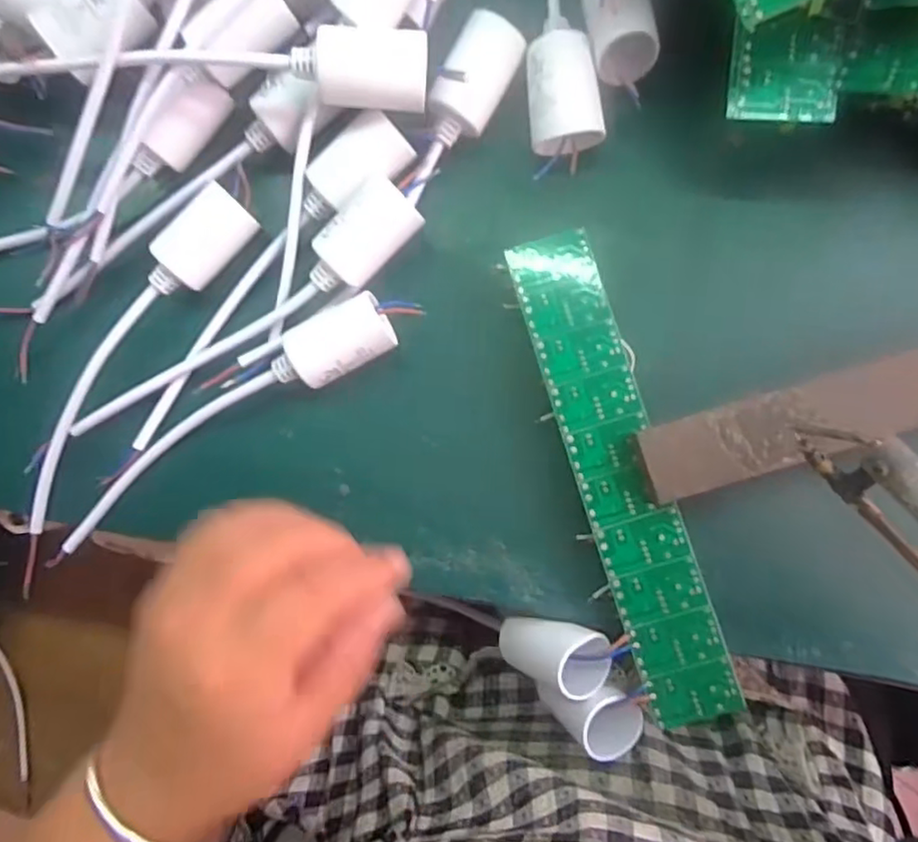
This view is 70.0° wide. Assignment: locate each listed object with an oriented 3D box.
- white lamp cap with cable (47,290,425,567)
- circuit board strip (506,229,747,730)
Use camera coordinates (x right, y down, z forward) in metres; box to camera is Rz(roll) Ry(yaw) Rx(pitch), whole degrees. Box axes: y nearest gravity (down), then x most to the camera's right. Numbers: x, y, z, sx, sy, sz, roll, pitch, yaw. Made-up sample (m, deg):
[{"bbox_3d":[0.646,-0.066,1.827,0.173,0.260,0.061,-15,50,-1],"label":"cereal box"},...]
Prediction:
[{"bbox_3d":[-0.105,-0.001,0.292,0.196,0.027,0.024,-31,84,3],"label":"white lamp cap with cable"},{"bbox_3d":[0.067,0.021,0.276,0.035,0.019,0.201,-18,85,5],"label":"circuit board strip"}]

